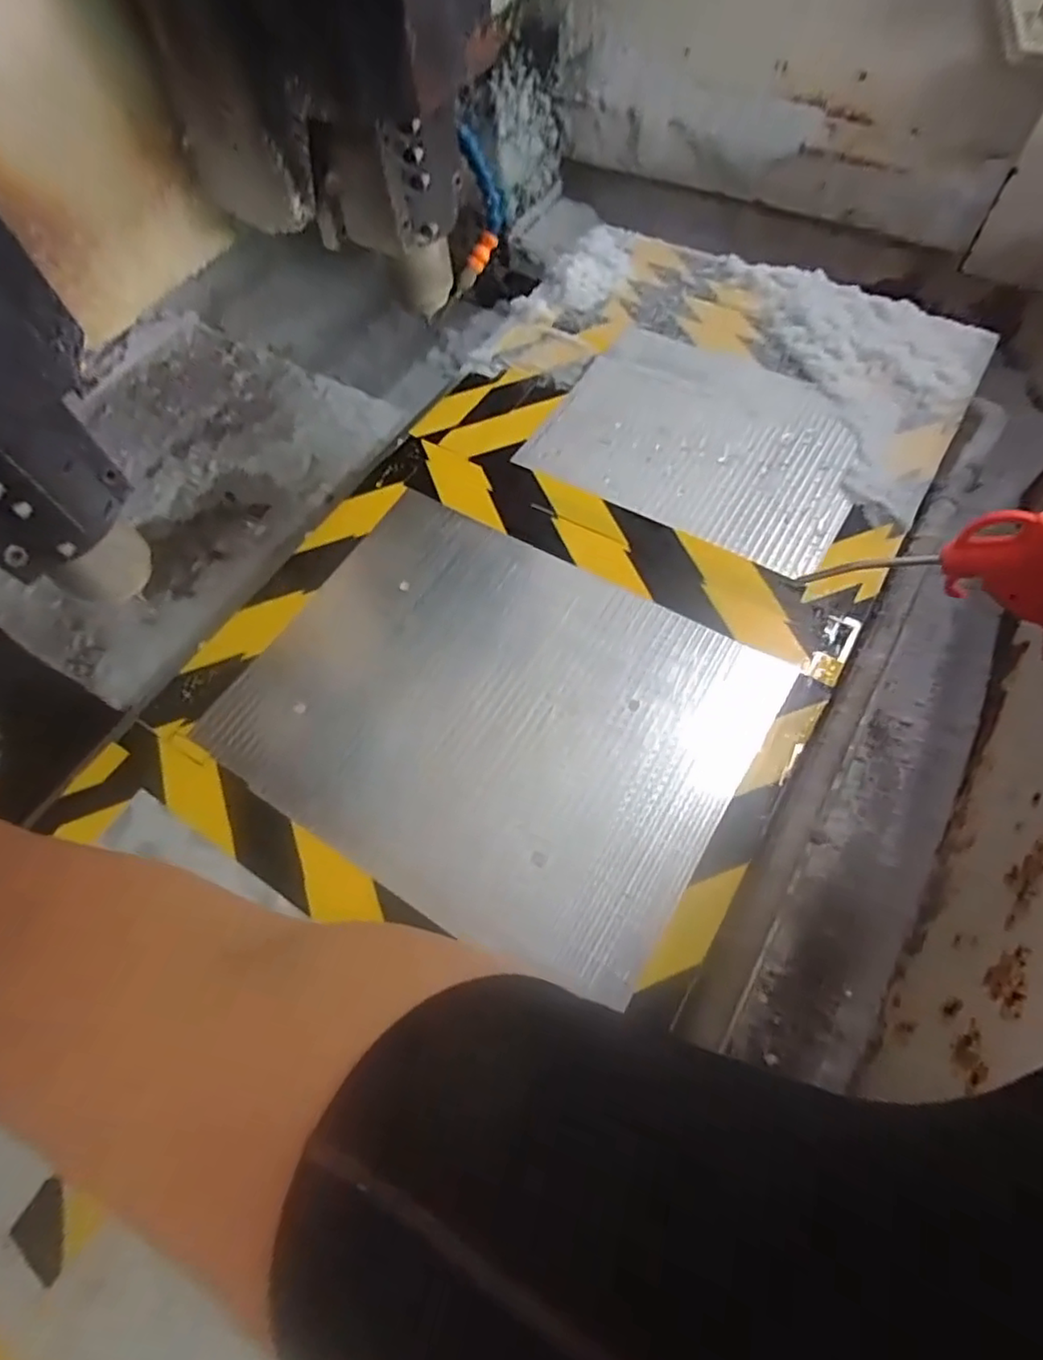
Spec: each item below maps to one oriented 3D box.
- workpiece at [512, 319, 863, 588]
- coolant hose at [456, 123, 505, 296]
[{"bbox_3d":[0.187,-0.251,0.649,0.310,0.009,0.241,28,69,16],"label":"workpiece"},{"bbox_3d":[-0.038,-0.425,0.572,0.045,0.122,0.017,8,32,8],"label":"coolant hose"}]

